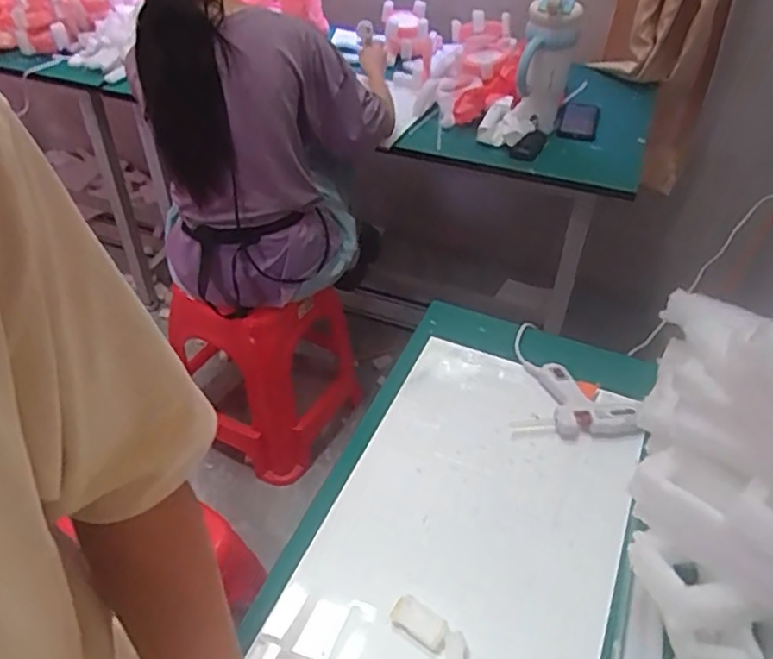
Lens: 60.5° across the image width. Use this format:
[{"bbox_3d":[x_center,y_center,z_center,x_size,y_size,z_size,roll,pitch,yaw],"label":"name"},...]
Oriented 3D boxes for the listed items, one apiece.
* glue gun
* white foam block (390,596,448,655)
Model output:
[{"bbox_3d":[0.230,0.085,0.826,0.143,0.031,0.115,3,43,3],"label":"glue gun"},{"bbox_3d":[0.032,0.275,0.622,0.055,0.014,0.032,21,47,21],"label":"white foam block"}]

